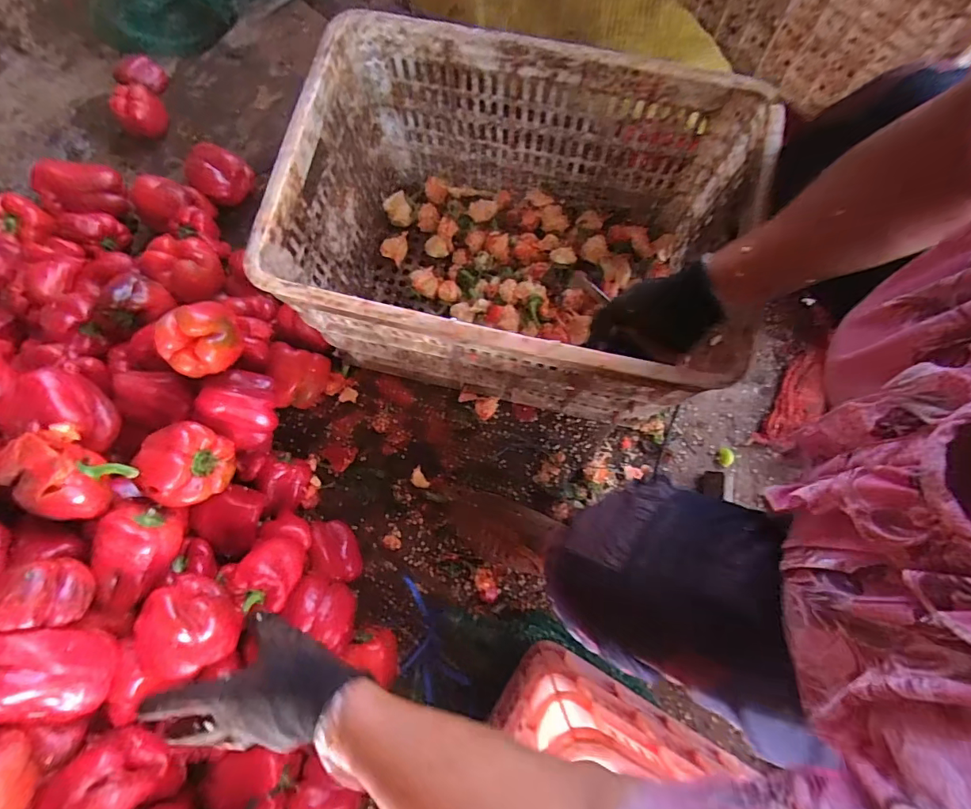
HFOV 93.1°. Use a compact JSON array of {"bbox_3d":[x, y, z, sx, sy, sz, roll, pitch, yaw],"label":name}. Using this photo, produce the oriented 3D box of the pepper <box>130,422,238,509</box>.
[{"bbox_3d":[-0.365,0.071,0.555,0.088,0.077,0.097,8,80,4],"label":"pepper"}]

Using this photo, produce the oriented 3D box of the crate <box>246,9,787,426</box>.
[{"bbox_3d":[0.035,-0.204,0.613,0.496,0.285,0.349,13,79,4],"label":"crate"}]

